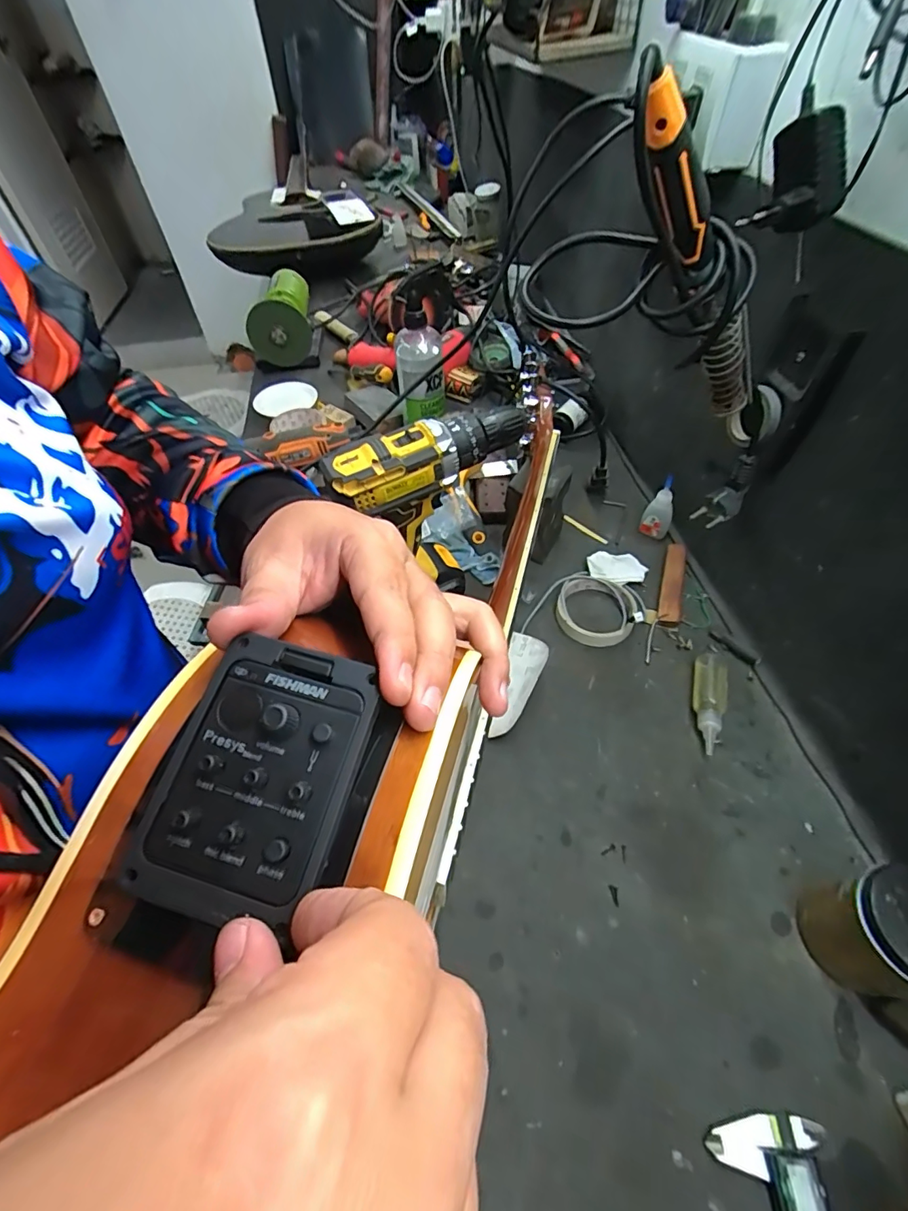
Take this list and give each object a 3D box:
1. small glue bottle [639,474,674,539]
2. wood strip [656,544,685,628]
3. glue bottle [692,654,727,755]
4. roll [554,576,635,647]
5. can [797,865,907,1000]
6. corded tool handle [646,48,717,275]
[{"bbox_3d":[0.253,-0.119,0.595,0.034,0.083,0.017,22,56,19],"label":"small glue bottle"},{"bbox_3d":[0.251,-0.025,0.561,0.025,0.017,0.121,15,54,14],"label":"wood strip"},{"bbox_3d":[0.246,0.092,0.469,0.027,0.024,0.101,14,54,13],"label":"glue bottle"},{"bbox_3d":[0.157,0.004,0.541,0.083,0.024,0.085,-1,52,2],"label":"roll"},{"bbox_3d":[0.290,0.221,0.325,0.060,0.096,0.064,-1,52,2],"label":"can"},{"bbox_3d":[0.126,-0.239,0.275,0.030,0.108,0.027,-45,55,17],"label":"corded tool handle"}]

